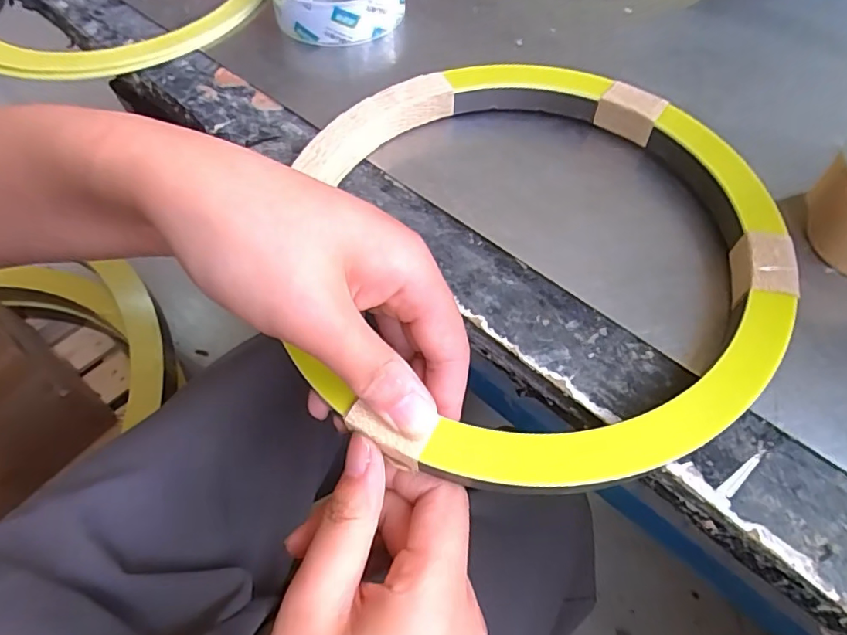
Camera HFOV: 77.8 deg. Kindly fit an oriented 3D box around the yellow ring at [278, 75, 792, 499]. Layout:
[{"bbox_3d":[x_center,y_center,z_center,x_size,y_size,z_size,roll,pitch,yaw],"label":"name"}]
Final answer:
[{"bbox_3d":[0.051,-0.038,0.239,0.205,0.017,0.223,-1,59,2],"label":"yellow ring"}]

